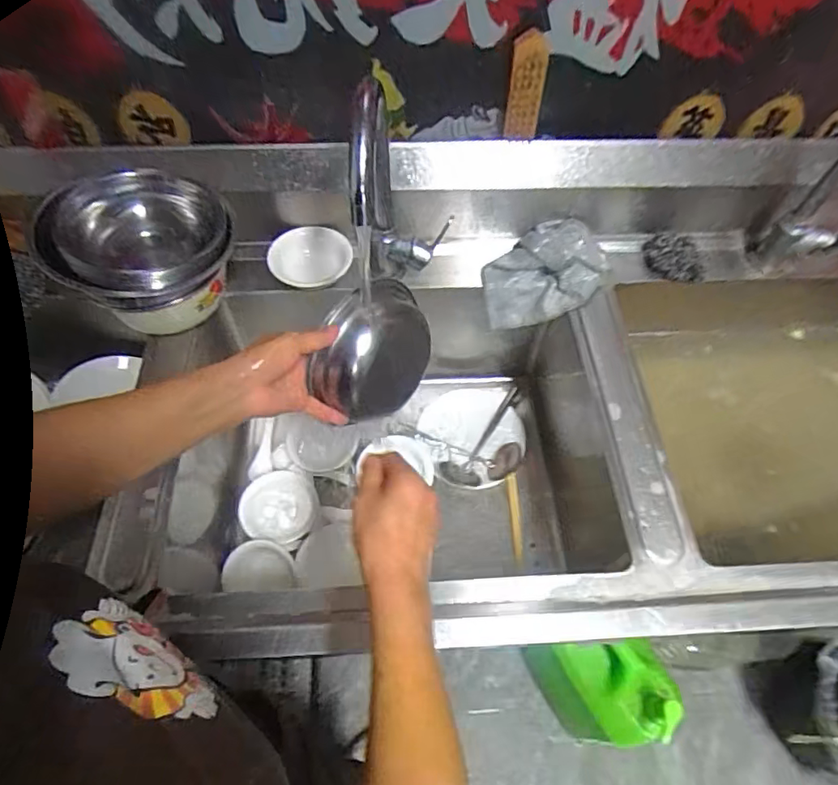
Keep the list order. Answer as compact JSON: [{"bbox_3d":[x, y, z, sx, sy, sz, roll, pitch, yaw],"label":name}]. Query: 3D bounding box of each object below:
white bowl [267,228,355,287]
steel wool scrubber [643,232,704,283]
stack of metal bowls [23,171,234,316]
[{"bbox_3d":[-0.154,-0.186,0.765,0.111,0.037,0.095,-25,63,-16],"label":"white bowl"},{"bbox_3d":[0.370,-0.194,0.793,0.091,0.030,0.060,37,65,18],"label":"steel wool scrubber"},{"bbox_3d":[-0.335,-0.193,0.655,0.206,0.088,0.207,-10,60,-8],"label":"stack of metal bowls"}]

